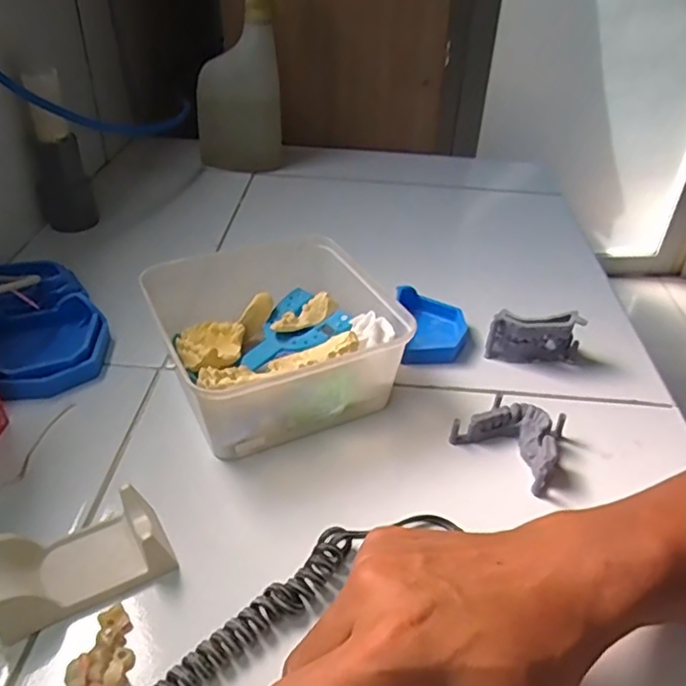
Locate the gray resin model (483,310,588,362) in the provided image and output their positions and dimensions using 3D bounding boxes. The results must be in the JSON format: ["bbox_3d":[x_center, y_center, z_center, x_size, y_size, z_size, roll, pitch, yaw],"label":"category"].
[{"bbox_3d":[0.157,-0.004,0.503,0.074,0.045,0.017,3,37,0],"label":"gray resin model"}]

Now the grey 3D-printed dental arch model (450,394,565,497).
[{"bbox_3d":[0.122,0.063,0.427,0.069,0.027,0.058,32,45,32],"label":"grey 3D-printed dental arch model"}]

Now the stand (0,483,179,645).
[{"bbox_3d":[-0.142,0.113,0.331,0.089,0.029,0.048,-19,42,-27],"label":"stand"}]

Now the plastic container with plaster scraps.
[{"bbox_3d":[-0.059,-0.016,0.476,0.159,0.061,0.196,-15,40,-22],"label":"plastic container with plaster scraps"}]

